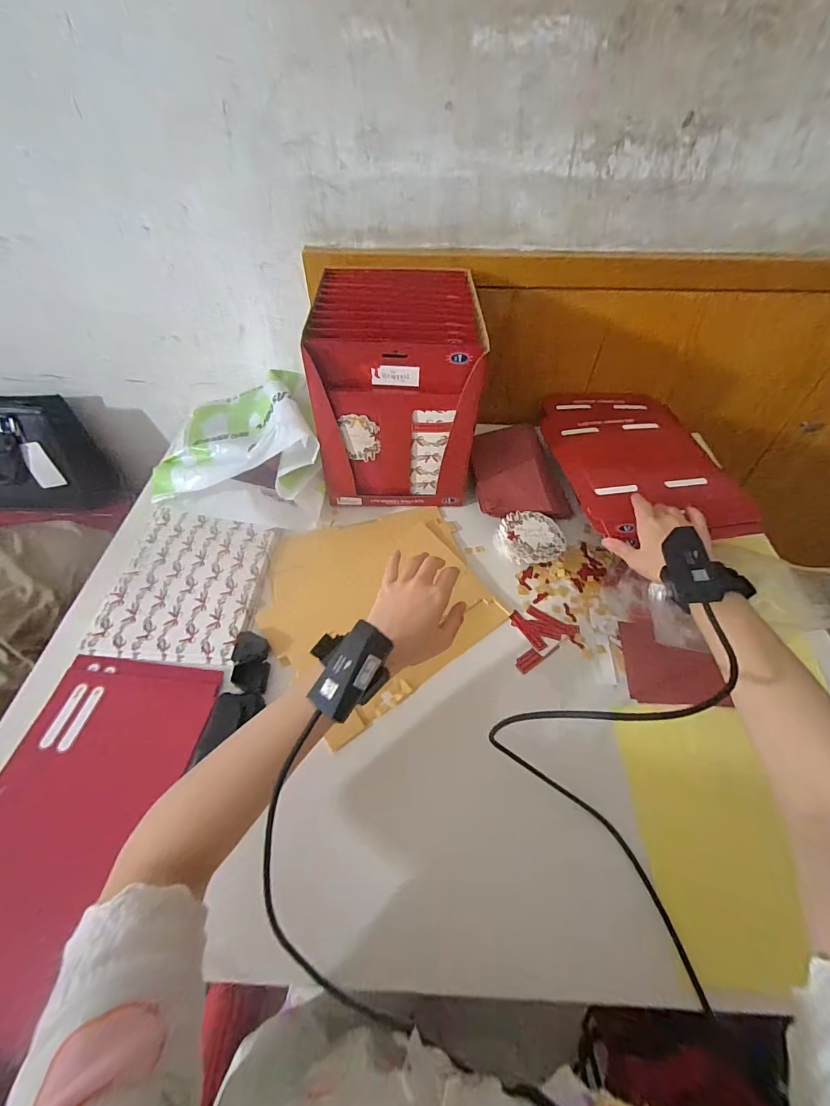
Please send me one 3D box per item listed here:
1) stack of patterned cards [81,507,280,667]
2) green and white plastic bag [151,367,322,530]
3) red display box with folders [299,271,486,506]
[{"bbox_3d":[-0.292,0.035,0.549,0.187,0.012,0.218,3,51,2],"label":"stack of patterned cards"},{"bbox_3d":[-0.243,-0.172,0.631,0.221,0.125,0.257,0,51,-1],"label":"green and white plastic bag"},{"bbox_3d":[-0.026,-0.227,0.603,0.203,0.262,0.211,0,51,-1],"label":"red display box with folders"}]

